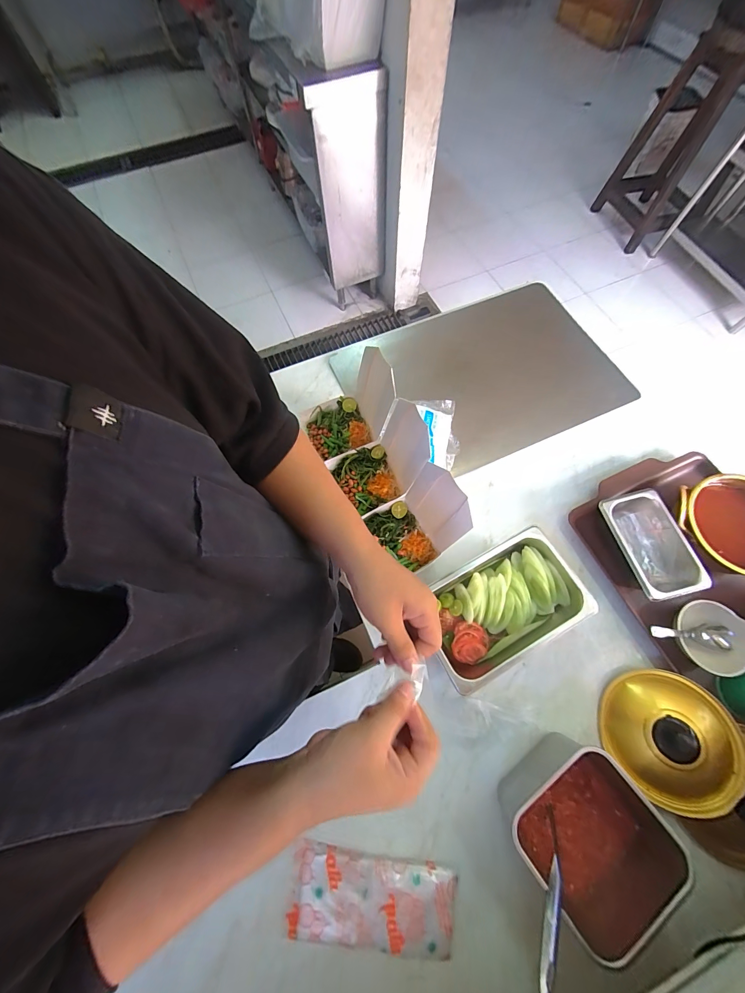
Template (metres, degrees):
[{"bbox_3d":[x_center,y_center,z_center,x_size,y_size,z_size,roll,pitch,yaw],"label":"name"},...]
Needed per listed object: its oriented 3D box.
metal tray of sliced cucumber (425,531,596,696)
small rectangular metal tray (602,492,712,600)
[{"bbox_3d":[0.209,0.178,0.555,0.258,0.062,0.161,-26,73,-8],"label":"metal tray of sliced cucumber"},{"bbox_3d":[0.474,0.084,0.585,0.103,0.073,0.175,-15,72,-5],"label":"small rectangular metal tray"}]

